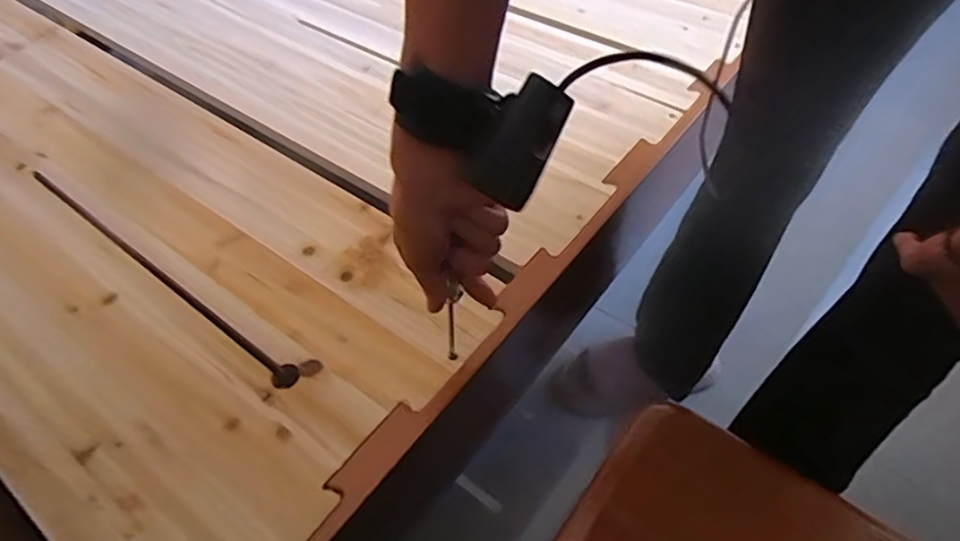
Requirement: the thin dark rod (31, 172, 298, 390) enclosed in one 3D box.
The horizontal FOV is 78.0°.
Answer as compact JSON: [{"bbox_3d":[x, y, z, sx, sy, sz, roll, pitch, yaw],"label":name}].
[{"bbox_3d":[-0.328,-0.006,0.591,0.443,0.026,0.020,31,60,25],"label":"thin dark rod"}]

